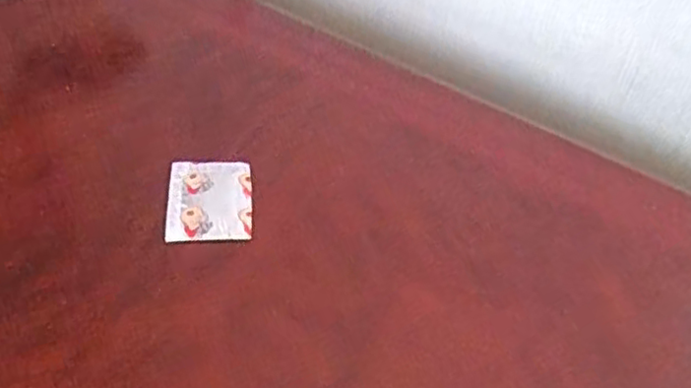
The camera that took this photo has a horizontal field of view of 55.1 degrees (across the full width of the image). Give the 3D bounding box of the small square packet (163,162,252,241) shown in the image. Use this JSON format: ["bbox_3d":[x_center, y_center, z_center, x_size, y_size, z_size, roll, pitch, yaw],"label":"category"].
[{"bbox_3d":[-0.072,0.003,0.350,0.043,0.007,0.056,-1,45,-8],"label":"small square packet"}]

